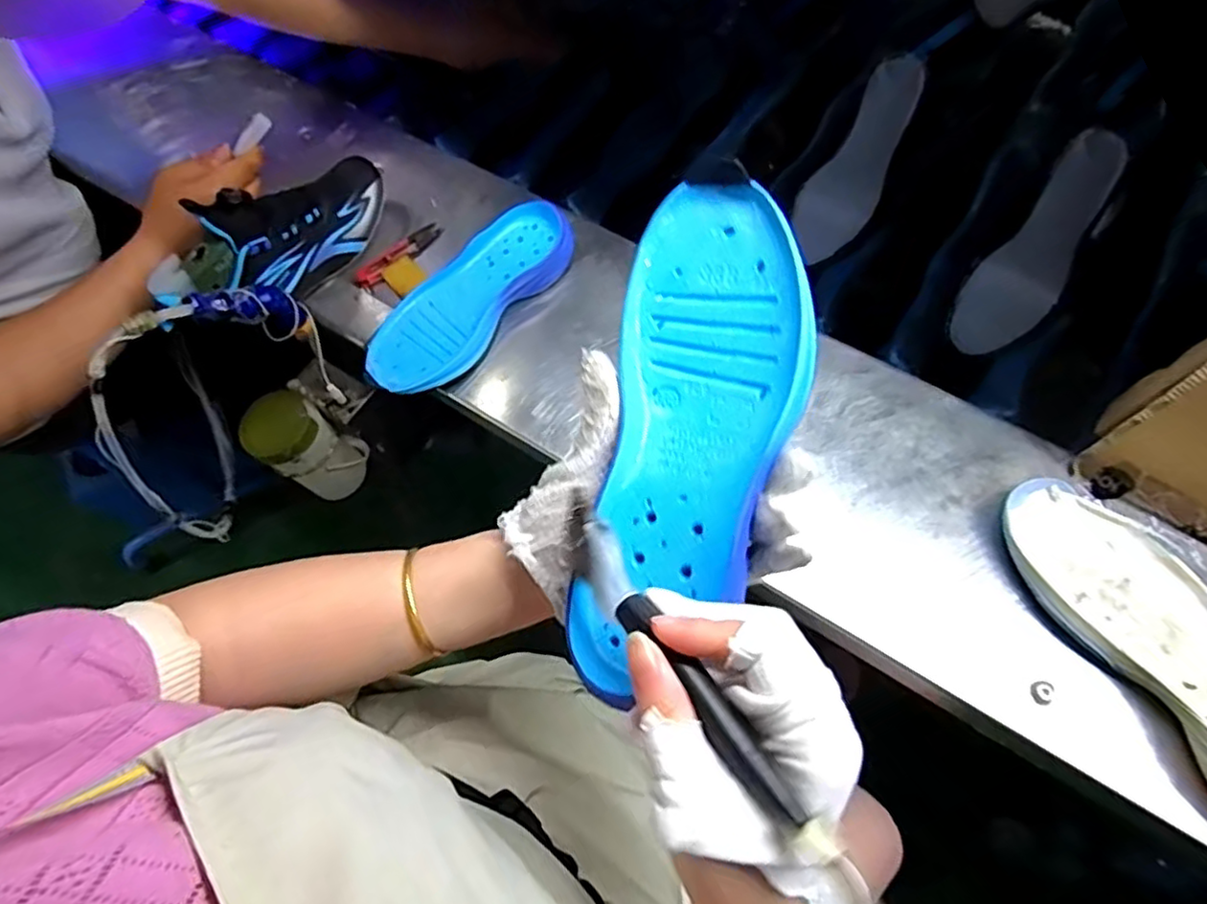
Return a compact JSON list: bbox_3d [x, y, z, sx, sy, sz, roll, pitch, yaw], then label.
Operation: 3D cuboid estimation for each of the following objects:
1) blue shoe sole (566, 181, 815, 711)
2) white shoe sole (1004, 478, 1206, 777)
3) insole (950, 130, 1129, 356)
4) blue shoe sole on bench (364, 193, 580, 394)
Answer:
[{"bbox_3d":[0.042,-0.007,0.317,0.089,0.023,0.244,13,84,8],"label":"blue shoe sole"},{"bbox_3d":[0.413,0.138,0.475,0.103,0.045,0.283,-30,69,-9],"label":"white shoe sole"},{"bbox_3d":[0.428,-0.200,0.639,0.075,0.022,0.227,33,101,16],"label":"insole"},{"bbox_3d":[-0.126,-0.147,0.632,0.098,0.039,0.242,34,73,16],"label":"blue shoe sole on bench"}]

